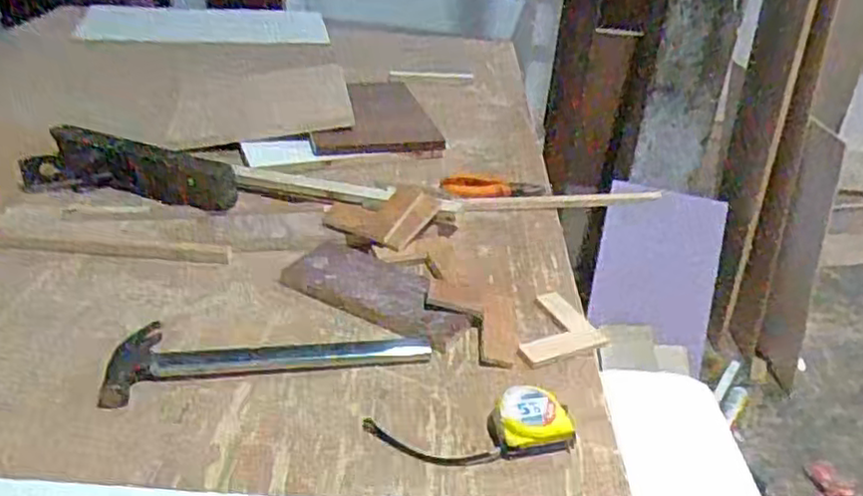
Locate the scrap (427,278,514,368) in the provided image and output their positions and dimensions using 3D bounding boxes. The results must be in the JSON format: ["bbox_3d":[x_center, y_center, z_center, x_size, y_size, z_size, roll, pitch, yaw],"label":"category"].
[{"bbox_3d":[0.044,0.077,0.776,0.099,0.015,0.123,6,30,2],"label":"scrap"}]

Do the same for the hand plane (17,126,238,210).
[{"bbox_3d":[-0.425,-0.106,0.977,0.288,0.070,0.062,8,30,5],"label":"hand plane"}]

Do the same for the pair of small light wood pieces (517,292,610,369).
[{"bbox_3d":[0.131,0.090,0.788,0.105,0.009,0.098,-12,34,-27],"label":"pair of small light wood pieces"}]

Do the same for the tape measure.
[{"bbox_3d":[0.035,0.163,0.636,0.184,0.030,0.066,0,31,-9],"label":"tape measure"}]

